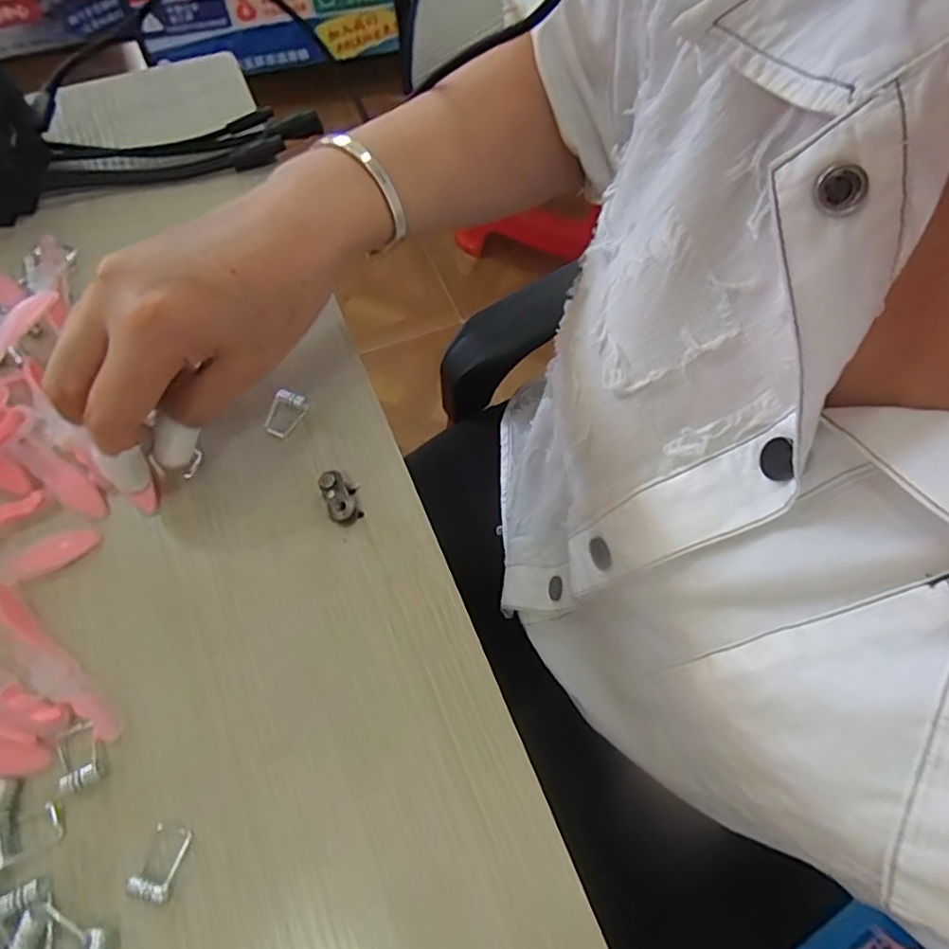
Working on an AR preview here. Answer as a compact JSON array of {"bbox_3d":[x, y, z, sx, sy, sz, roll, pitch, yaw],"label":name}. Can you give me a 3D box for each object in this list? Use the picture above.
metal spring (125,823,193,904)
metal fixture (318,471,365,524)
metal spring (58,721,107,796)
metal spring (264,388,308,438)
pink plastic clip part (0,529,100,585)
[{"bbox_3d":[-0.111,0.136,0.208,0.016,0.005,0.022,13,64,3],"label":"metal spring"},{"bbox_3d":[-0.060,0.011,0.264,0.014,0.015,0.022,-20,67,-13],"label":"metal fixture"},{"bbox_3d":[-0.149,0.105,0.221,0.016,0.004,0.022,-23,67,-14],"label":"metal spring"},{"bbox_3d":[-0.091,-0.029,0.285,0.016,0.009,0.021,16,64,4],"label":"metal spring"},{"bbox_3d":[-0.190,0.037,0.251,0.056,0.004,0.015,-24,68,-15],"label":"pink plastic clip part"}]

